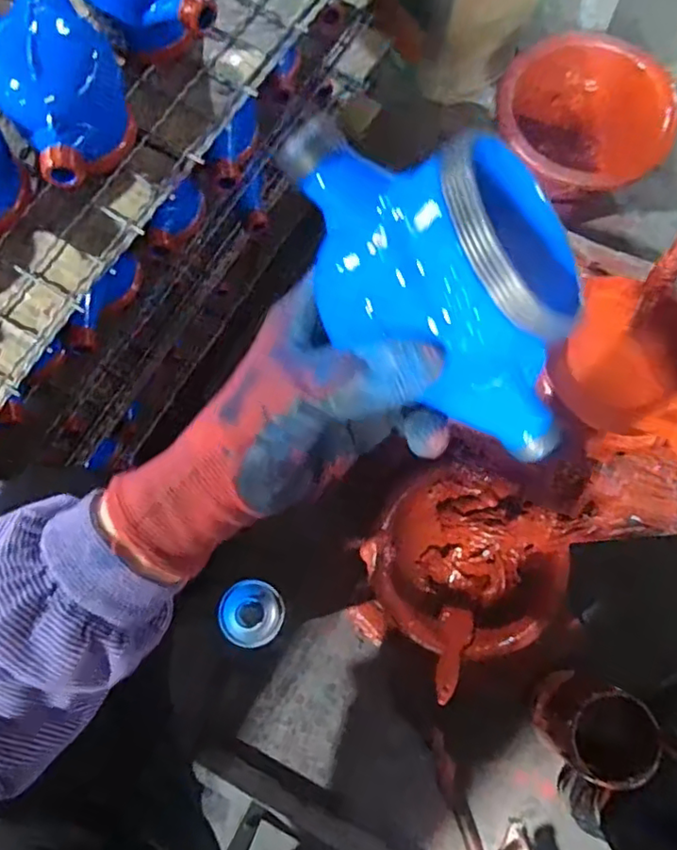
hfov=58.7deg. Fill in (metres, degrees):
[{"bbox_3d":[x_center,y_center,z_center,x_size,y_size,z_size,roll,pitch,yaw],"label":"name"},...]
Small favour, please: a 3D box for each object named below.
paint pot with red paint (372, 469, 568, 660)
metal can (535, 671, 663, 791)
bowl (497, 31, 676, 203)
[{"bbox_3d":[0.153,0.166,0.717,0.208,0.106,0.196,0,78,0],"label":"paint pot with red paint"},{"bbox_3d":[0.276,0.329,0.662,0.092,0.117,0.096,0,78,0],"label":"metal can"},{"bbox_3d":[0.313,-0.383,0.824,0.217,0.177,0.217,0,78,0],"label":"bowl"}]

